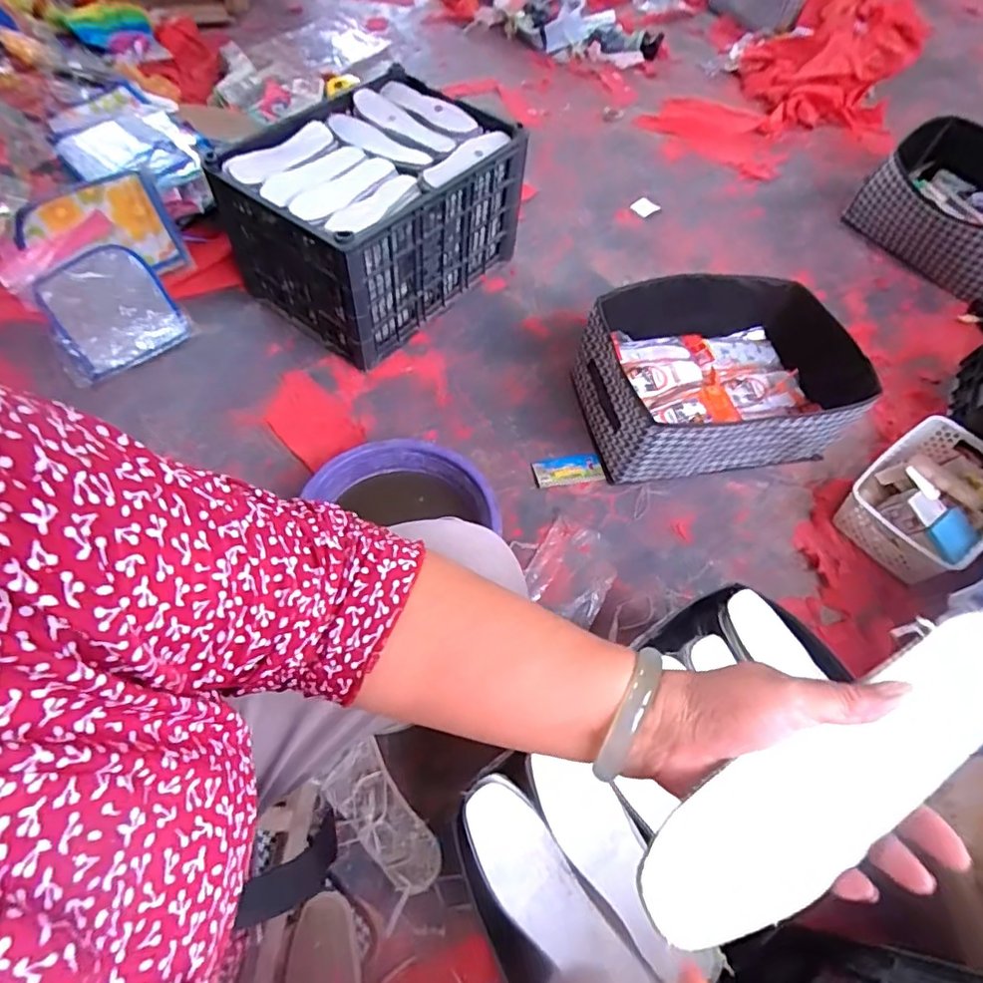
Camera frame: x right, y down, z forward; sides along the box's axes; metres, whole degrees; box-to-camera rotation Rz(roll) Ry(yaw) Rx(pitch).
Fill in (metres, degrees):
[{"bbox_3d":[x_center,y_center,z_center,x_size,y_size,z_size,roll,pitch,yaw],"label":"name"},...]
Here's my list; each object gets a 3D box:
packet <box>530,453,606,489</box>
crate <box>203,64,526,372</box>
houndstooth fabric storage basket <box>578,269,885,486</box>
[{"bbox_3d":[0.137,-0.037,0.999,0.121,0.011,0.058,-7,59,-7],"label":"packet"},{"bbox_3d":[-0.218,-0.553,1.125,0.374,0.269,0.483,38,64,19],"label":"crate"},{"bbox_3d":[0.395,-0.197,1.013,0.437,0.187,0.314,-9,61,-10],"label":"houndstooth fabric storage basket"}]

